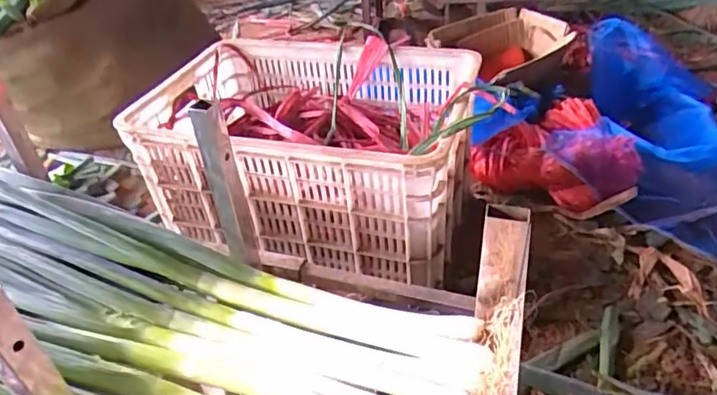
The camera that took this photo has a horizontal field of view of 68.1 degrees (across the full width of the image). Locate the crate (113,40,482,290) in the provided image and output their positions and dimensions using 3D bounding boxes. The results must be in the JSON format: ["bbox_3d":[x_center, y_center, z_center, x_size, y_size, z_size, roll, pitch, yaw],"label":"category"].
[{"bbox_3d":[-0.075,-0.092,0.875,0.483,0.220,0.329,6,39,13],"label":"crate"}]

